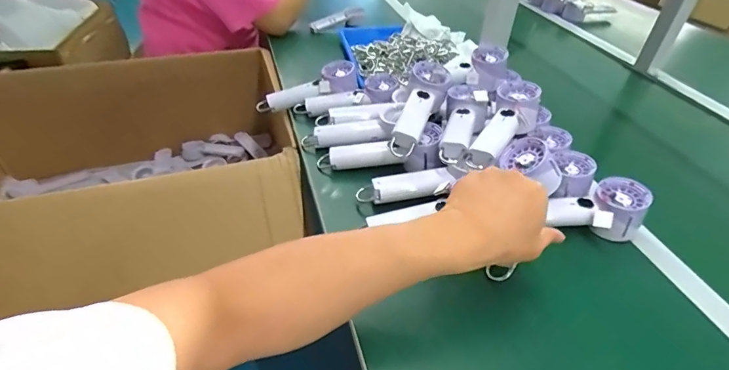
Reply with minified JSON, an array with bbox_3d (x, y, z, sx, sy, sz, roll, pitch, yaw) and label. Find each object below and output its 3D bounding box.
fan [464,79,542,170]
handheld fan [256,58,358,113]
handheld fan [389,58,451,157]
[{"bbox_3d":[0.204,-0.085,0.611,0.068,0.052,0.188,27,61,26],"label":"fan"},{"bbox_3d":[-0.110,-0.182,0.776,0.197,0.040,0.054,-24,46,-6],"label":"handheld fan"},{"bbox_3d":[0.085,-0.117,0.647,0.064,0.054,0.184,16,60,16],"label":"handheld fan"}]

